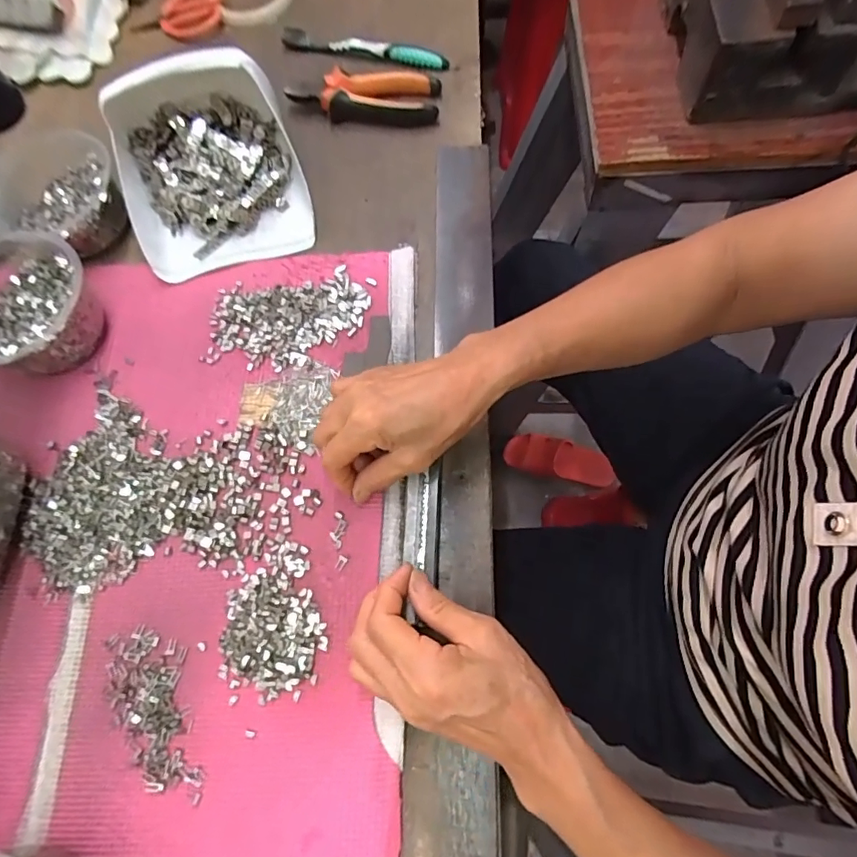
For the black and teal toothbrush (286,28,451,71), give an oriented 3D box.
[{"bbox_3d":[-0.068,-0.401,0.533,0.182,0.014,0.012,14,72,10],"label":"black and teal toothbrush"}]

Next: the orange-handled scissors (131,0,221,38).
[{"bbox_3d":[-0.283,-0.472,0.577,0.105,0.012,0.055,-30,86,-2],"label":"orange-handled scissors"}]

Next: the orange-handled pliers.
[{"bbox_3d":[-0.062,-0.335,0.503,0.146,0.022,0.062,5,70,7],"label":"orange-handled pliers"}]

